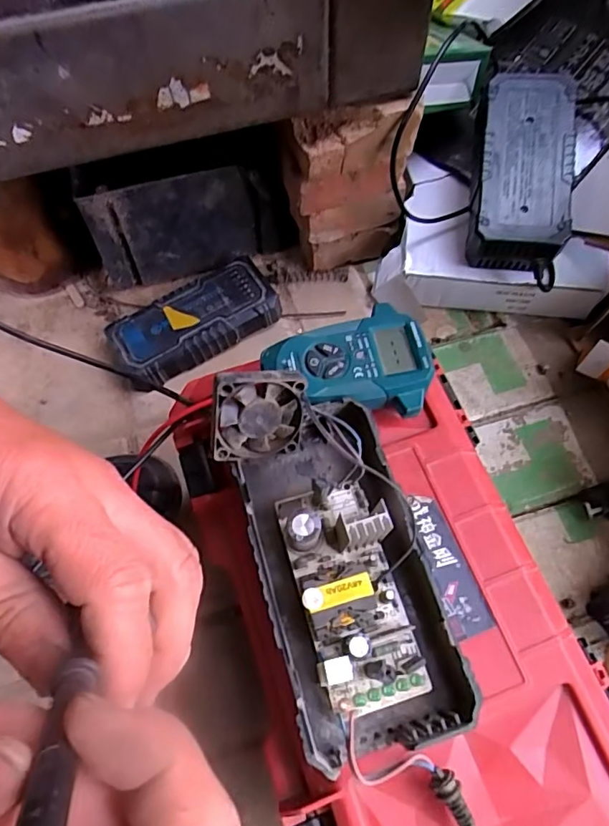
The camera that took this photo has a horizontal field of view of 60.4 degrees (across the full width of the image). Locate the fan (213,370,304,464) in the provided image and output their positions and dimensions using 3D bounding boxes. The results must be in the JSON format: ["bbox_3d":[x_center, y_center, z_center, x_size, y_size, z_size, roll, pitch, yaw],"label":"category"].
[{"bbox_3d":[-0.026,0.002,0.289,0.051,0.054,0.009,-4,32,-20],"label":"fan"}]

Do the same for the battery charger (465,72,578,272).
[{"bbox_3d":[0.212,-0.238,0.515,0.091,0.058,0.183,7,88,5],"label":"battery charger"}]

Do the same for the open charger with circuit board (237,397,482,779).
[{"bbox_3d":[0.020,0.079,0.278,0.087,0.055,0.182,-16,65,-6],"label":"open charger with circuit board"}]

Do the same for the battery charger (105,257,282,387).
[{"bbox_3d":[-0.115,-0.096,0.568,0.170,0.034,0.094,-33,69,-13],"label":"battery charger"}]

